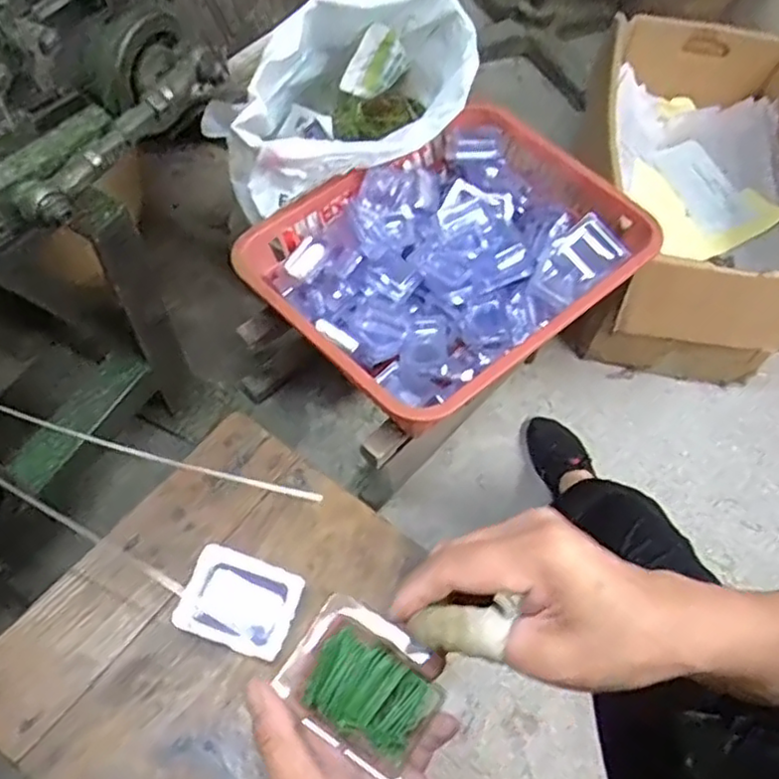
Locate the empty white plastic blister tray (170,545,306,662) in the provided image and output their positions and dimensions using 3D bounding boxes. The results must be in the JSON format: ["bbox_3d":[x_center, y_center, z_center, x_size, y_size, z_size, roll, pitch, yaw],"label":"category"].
[{"bbox_3d":[-0.118,0.170,0.548,0.088,0.025,0.067,17,61,7],"label":"empty white plastic blister tray"}]

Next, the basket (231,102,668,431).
[{"bbox_3d":[0.080,-0.175,0.970,0.494,0.133,0.369,-38,69,-21],"label":"basket"}]

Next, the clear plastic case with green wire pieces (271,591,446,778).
[{"bbox_3d":[-0.013,0.144,0.343,0.074,0.016,0.057,33,64,15],"label":"clear plastic case with green wire pieces"}]

